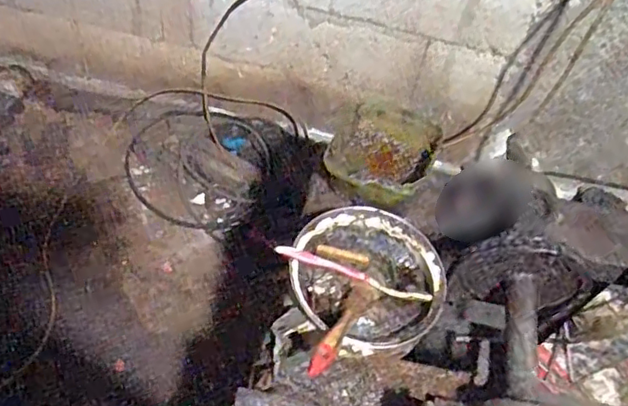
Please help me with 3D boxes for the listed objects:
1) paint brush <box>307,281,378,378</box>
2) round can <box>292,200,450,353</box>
[{"bbox_3d":[0.030,0.126,0.602,0.026,0.017,0.145,27,33,13],"label":"paint brush"},{"bbox_3d":[0.059,0.092,0.681,0.176,0.059,0.172,4,55,-6],"label":"round can"}]

